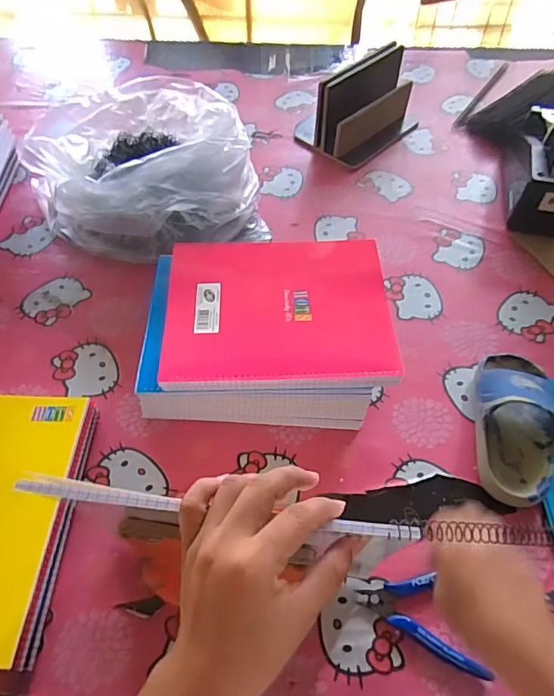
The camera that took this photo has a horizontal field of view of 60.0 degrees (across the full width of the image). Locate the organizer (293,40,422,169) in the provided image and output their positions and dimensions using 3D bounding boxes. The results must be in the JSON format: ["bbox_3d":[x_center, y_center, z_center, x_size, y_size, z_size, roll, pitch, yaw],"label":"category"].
[{"bbox_3d":[0.146,-0.432,0.829,0.136,0.128,0.203,38,63,23],"label":"organizer"}]

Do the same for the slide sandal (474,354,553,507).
[{"bbox_3d":[0.261,0.078,0.524,0.083,0.051,0.180,11,56,7],"label":"slide sandal"}]

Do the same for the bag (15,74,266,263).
[{"bbox_3d":[-0.198,-0.262,0.693,0.274,0.152,0.280,-24,58,-16],"label":"bag"}]

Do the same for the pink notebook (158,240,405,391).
[{"bbox_3d":[0.001,-0.047,0.542,0.245,0.017,0.201,-1,55,-1],"label":"pink notebook"}]

